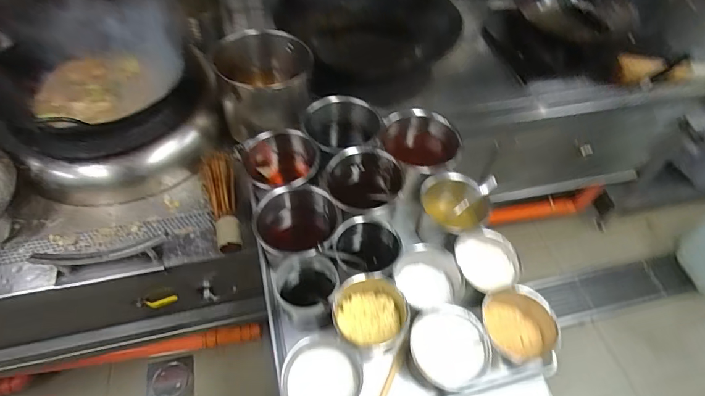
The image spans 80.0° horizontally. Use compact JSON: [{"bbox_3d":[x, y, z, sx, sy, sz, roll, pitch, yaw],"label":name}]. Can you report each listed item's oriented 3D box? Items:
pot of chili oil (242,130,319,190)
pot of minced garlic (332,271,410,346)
[{"bbox_3d":[-0.153,-0.055,0.896,0.153,0.117,0.156,2,51,-2],"label":"pot of chili oil"},{"bbox_3d":[0.030,0.201,0.718,0.127,0.083,0.115,-10,53,-12],"label":"pot of minced garlic"}]

